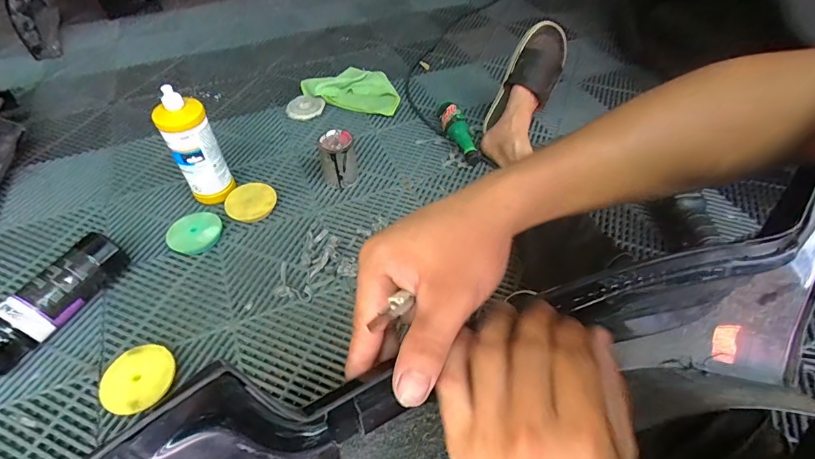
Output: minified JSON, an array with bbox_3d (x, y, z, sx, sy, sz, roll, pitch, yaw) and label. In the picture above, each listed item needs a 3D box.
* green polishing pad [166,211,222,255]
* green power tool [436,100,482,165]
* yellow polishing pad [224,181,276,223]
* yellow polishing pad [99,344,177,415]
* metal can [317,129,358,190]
[{"bbox_3d":[-0.400,0.008,0.792,0.081,0.034,0.096,34,57,24],"label":"green polishing pad"},{"bbox_3d":[0.121,-0.223,0.966,0.060,0.057,0.181,-17,65,-15],"label":"green power tool"},{"bbox_3d":[-0.314,-0.059,0.837,0.092,0.018,0.087,3,63,-15],"label":"yellow polishing pad"},{"bbox_3d":[-0.396,0.221,0.613,0.107,0.036,0.095,7,50,4],"label":"yellow polishing pad"},{"bbox_3d":[-0.143,-0.145,0.878,0.071,0.105,0.075,1,50,-1],"label":"metal can"}]

